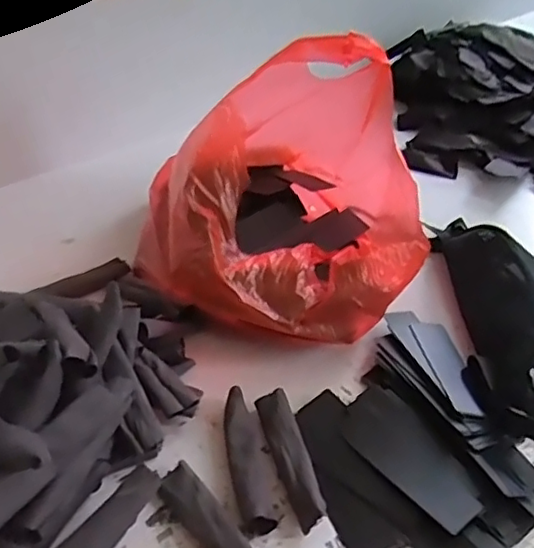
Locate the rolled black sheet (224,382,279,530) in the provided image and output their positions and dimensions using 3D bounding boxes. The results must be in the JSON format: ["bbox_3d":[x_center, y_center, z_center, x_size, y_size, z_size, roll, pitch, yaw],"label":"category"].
[{"bbox_3d":[-0.018,0.178,0.610,0.040,0.029,0.152,-5,41,-10],"label":"rolled black sheet"}]

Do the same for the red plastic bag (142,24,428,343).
[{"bbox_3d":[0.018,-0.109,0.762,0.346,0.234,0.361,7,40,4],"label":"red plastic bag"}]

